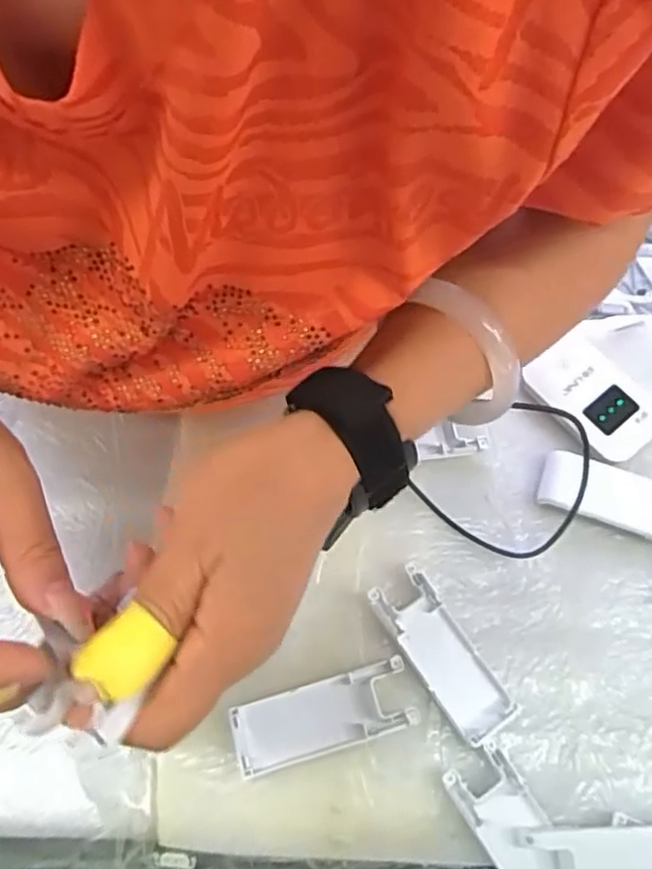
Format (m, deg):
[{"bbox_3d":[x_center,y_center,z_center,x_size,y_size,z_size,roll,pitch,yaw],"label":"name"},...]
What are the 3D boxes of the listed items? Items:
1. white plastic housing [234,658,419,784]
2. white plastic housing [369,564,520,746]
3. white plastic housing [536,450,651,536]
[{"bbox_3d":[-0.002,0.166,0.388,0.104,0.012,0.039,-15,69,-6],"label":"white plastic housing"},{"bbox_3d":[0.071,0.134,0.405,0.038,0.016,0.103,-32,72,-12],"label":"white plastic housing"},{"bbox_3d":[0.198,0.041,0.446,0.100,0.014,0.041,18,69,6],"label":"white plastic housing"}]

